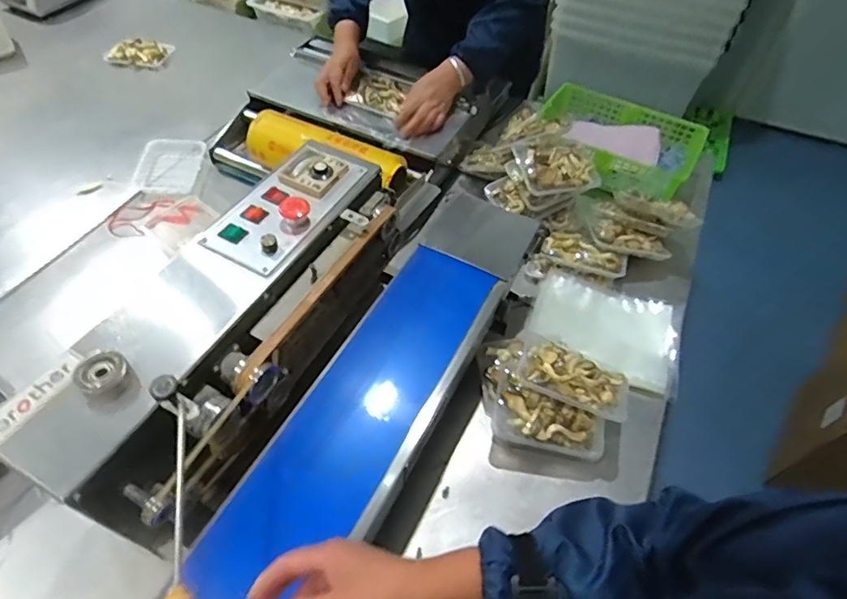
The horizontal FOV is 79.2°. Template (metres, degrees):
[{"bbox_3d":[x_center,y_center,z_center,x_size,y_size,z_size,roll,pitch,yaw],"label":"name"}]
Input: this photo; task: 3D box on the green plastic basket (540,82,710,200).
[{"bbox_3d":[0.437,-0.363,1.154,0.352,0.104,0.261,23,54,15],"label":"green plastic basket"}]

